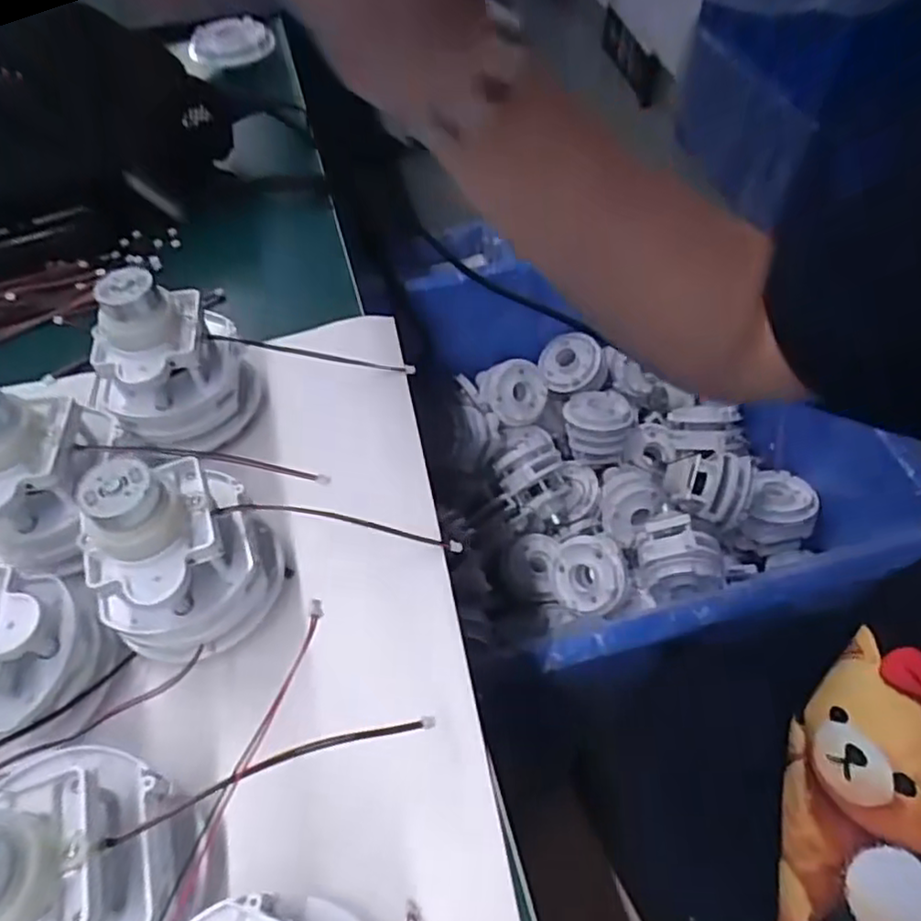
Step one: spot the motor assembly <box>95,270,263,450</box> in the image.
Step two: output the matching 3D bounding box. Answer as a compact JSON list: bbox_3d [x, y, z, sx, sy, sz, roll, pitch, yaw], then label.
[{"bbox_3d":[-0.133,-0.046,0.305,0.066,0.076,0.055,-28,59,-14],"label":"motor assembly"}]

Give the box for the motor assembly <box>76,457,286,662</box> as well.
[{"bbox_3d":[-0.106,0.036,0.253,0.059,0.087,0.063,-15,57,-6],"label":"motor assembly"}]

